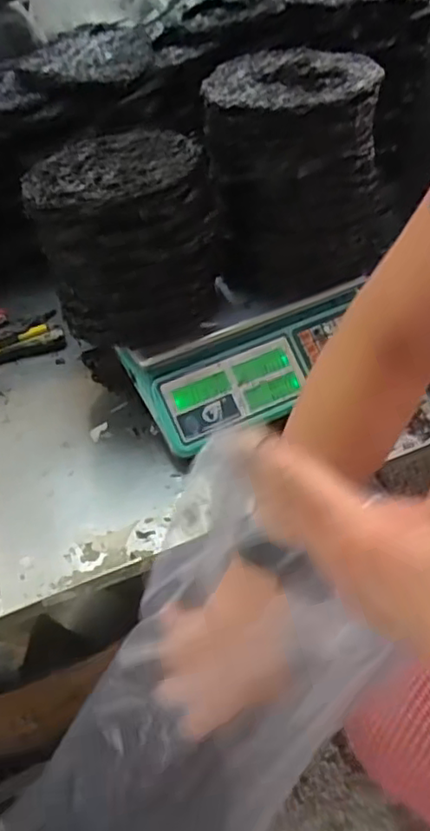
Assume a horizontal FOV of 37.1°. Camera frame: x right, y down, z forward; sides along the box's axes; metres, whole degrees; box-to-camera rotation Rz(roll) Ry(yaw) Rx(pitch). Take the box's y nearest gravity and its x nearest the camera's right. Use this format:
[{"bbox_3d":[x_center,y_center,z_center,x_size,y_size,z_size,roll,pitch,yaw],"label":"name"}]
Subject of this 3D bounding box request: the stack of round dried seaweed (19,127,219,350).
[{"bbox_3d":[-0.105,-0.220,0.776,0.201,0.176,0.210,-12,48,-7],"label":"stack of round dried seaweed"}]

